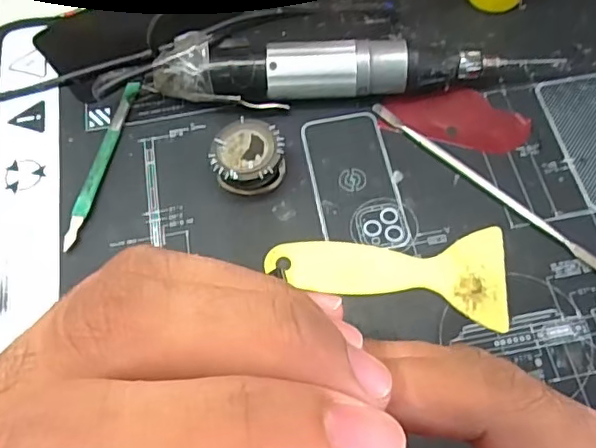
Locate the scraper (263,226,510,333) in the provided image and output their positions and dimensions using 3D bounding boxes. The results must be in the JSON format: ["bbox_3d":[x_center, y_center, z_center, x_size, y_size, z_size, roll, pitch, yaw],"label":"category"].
[{"bbox_3d":[0.046,0.024,0.296,0.122,0.004,0.051,3,65,4],"label":"scraper"}]

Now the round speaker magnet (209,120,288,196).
[{"bbox_3d":[-0.027,-0.036,0.317,0.039,0.024,0.039,-1,65,2],"label":"round speaker magnet"}]

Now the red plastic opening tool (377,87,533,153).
[{"bbox_3d":[0.093,-0.064,0.335,0.083,0.004,0.038,14,70,8],"label":"red plastic opening tool"}]

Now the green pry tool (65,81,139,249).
[{"bbox_3d":[-0.114,-0.038,0.331,0.009,0.006,0.113,10,65,7],"label":"green pry tool"}]

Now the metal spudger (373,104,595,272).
[{"bbox_3d":[0.105,-0.022,0.314,0.159,0.004,0.009,41,72,19],"label":"metal spudger"}]

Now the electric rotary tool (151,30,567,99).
[{"bbox_3d":[0.035,-0.091,0.332,0.228,0.035,0.029,-2,65,1],"label":"electric rotary tool"}]

